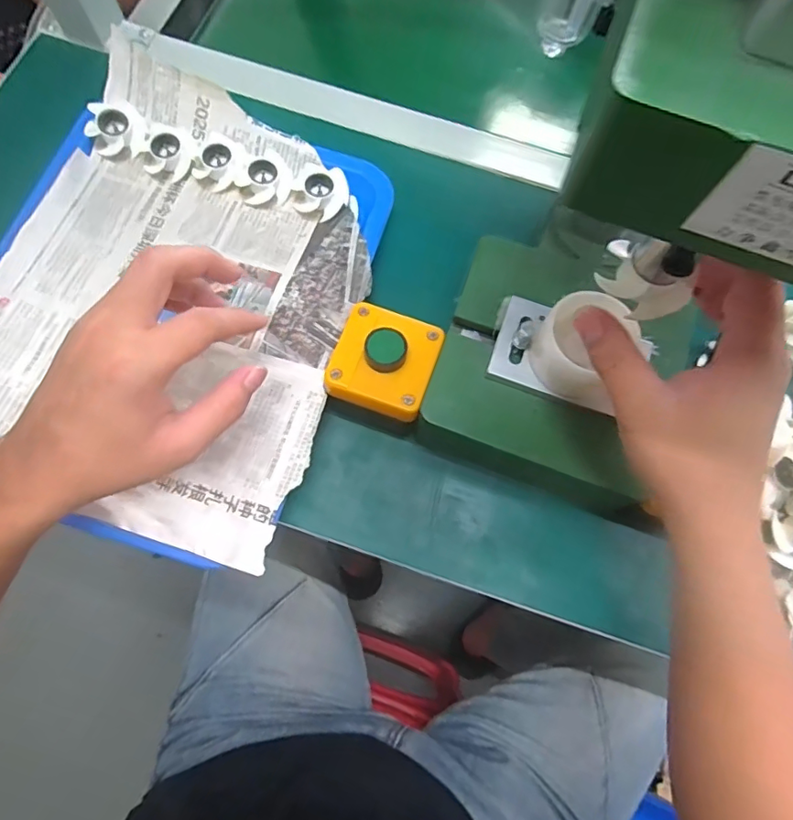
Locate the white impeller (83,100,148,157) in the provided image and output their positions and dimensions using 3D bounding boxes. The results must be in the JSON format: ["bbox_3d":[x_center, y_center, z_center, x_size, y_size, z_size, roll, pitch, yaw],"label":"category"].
[{"bbox_3d":[-0.225,-0.227,0.419,0.044,0.019,0.045,1,72,-2],"label":"white impeller"}]

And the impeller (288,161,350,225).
[{"bbox_3d":[-0.060,-0.175,0.418,0.043,0.014,0.042,1,72,-2],"label":"impeller"}]

